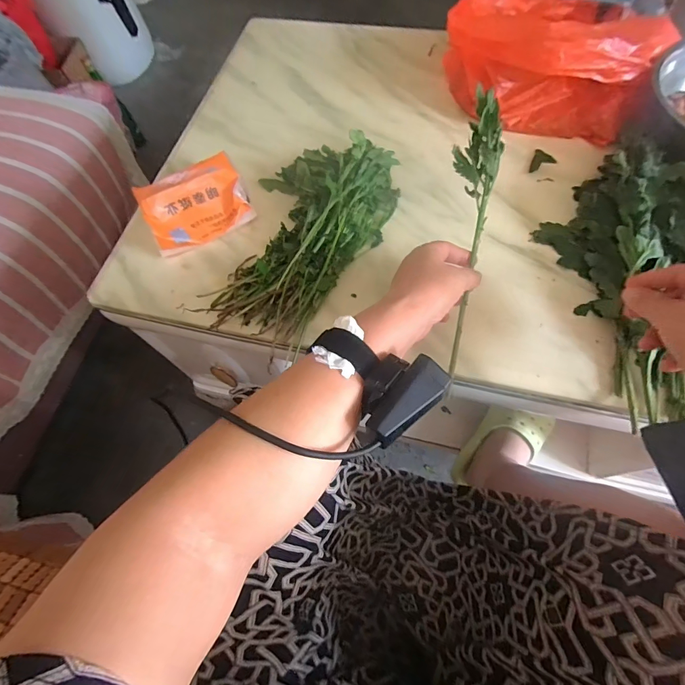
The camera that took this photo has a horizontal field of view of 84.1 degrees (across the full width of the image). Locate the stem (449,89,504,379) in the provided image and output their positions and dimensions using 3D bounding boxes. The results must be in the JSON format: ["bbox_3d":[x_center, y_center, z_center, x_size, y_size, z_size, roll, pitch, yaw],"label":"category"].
[{"bbox_3d":[0.139,-0.130,0.418,0.048,0.024,0.326,9,80,7],"label":"stem"}]

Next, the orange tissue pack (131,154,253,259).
[{"bbox_3d":[-0.181,-0.171,0.474,0.127,0.025,0.087,-33,108,-14],"label":"orange tissue pack"}]

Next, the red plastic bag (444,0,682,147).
[{"bbox_3d":[0.294,-0.412,0.536,0.280,0.111,0.228,38,73,18],"label":"red plastic bag"}]

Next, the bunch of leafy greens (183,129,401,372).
[{"bbox_3d":[-0.053,-0.136,0.454,0.178,0.069,0.276,20,68,11],"label":"bunch of leafy greens"}]

